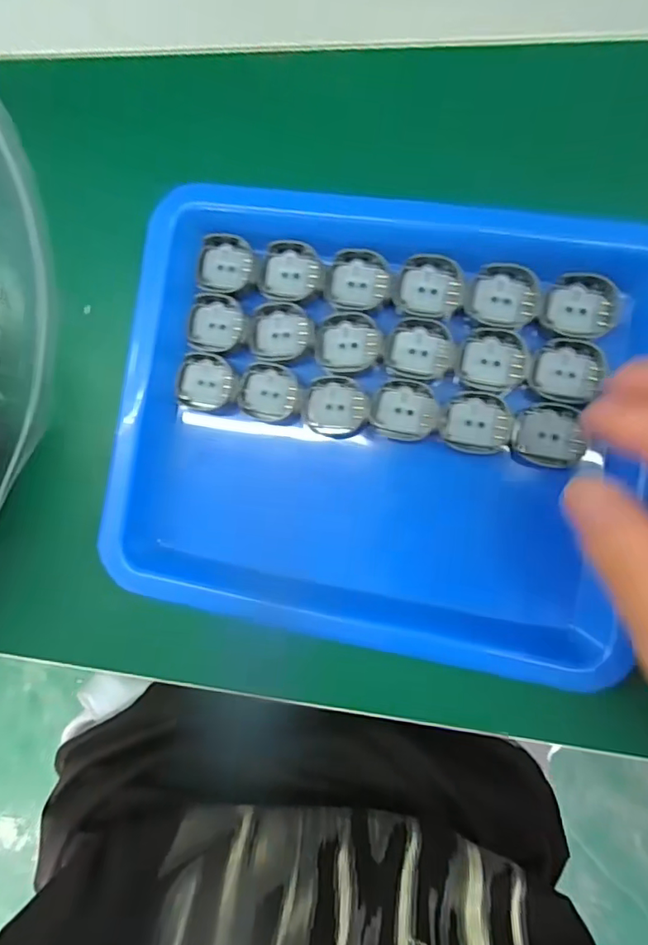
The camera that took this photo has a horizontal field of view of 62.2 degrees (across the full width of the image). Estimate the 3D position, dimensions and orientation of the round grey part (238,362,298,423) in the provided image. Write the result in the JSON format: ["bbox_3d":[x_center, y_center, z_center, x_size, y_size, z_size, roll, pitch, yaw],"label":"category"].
[{"bbox_3d":[-0.025,-0.035,0.235,0.025,0.004,0.024,8,92,9],"label":"round grey part"}]

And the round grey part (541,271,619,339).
[{"bbox_3d":[0.101,-0.066,0.213,0.027,0.005,0.024,16,93,9],"label":"round grey part"}]

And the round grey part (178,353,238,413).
[{"bbox_3d":[-0.051,-0.040,0.239,0.027,0.006,0.025,0,90,10],"label":"round grey part"}]

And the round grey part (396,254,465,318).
[{"bbox_3d":[0.044,-0.077,0.221,0.026,0.004,0.024,0,90,10],"label":"round grey part"}]

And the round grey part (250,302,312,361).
[{"bbox_3d":[-0.018,-0.061,0.233,0.027,0.004,0.024,9,92,9],"label":"round grey part"}]

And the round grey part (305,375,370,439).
[{"bbox_3d":[0.006,-0.028,0.229,0.026,0.004,0.026,0,90,10],"label":"round grey part"}]

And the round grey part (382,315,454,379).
[{"bbox_3d":[0.040,-0.052,0.223,0.028,0.004,0.024,8,92,9],"label":"round grey part"}]

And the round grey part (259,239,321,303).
[{"bbox_3d":[-0.014,-0.087,0.232,0.025,0.007,0.024,0,90,10],"label":"round grey part"}]

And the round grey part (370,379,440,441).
[{"bbox_3d":[0.034,-0.026,0.225,0.027,0.004,0.025,0,90,10],"label":"round grey part"}]

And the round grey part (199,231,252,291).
[{"bbox_3d":[-0.043,-0.092,0.237,0.024,0.007,0.026,0,90,10],"label":"round grey part"}]

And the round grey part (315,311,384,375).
[{"bbox_3d":[0.011,-0.055,0.229,0.028,0.004,0.025,6,91,9],"label":"round grey part"}]

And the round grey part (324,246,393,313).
[{"bbox_3d":[0.015,-0.081,0.227,0.026,0.004,0.025,0,90,10],"label":"round grey part"}]

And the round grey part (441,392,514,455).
[{"bbox_3d":[0.063,-0.020,0.219,0.027,0.004,0.024,9,92,9],"label":"round grey part"}]

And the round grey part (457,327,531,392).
[{"bbox_3d":[0.069,-0.046,0.217,0.027,0.004,0.024,15,93,9],"label":"round grey part"}]

